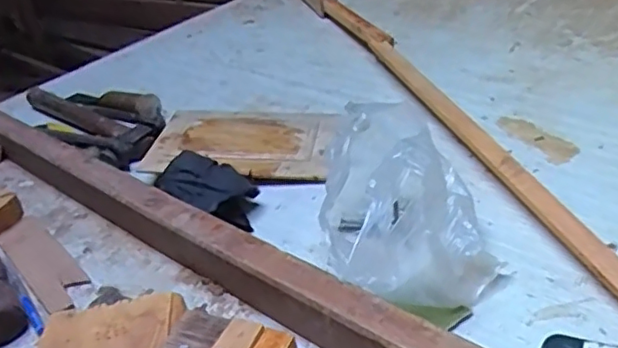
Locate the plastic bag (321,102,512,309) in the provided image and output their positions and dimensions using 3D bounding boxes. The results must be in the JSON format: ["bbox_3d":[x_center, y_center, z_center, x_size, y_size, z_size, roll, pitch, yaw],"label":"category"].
[{"bbox_3d":[0.081,0.026,0.501,0.137,0.115,0.148,-11,32,-9],"label":"plastic bag"}]

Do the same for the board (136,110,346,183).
[{"bbox_3d":[-0.074,-0.045,0.730,0.222,0.022,0.174,3,31,11],"label":"board"}]

